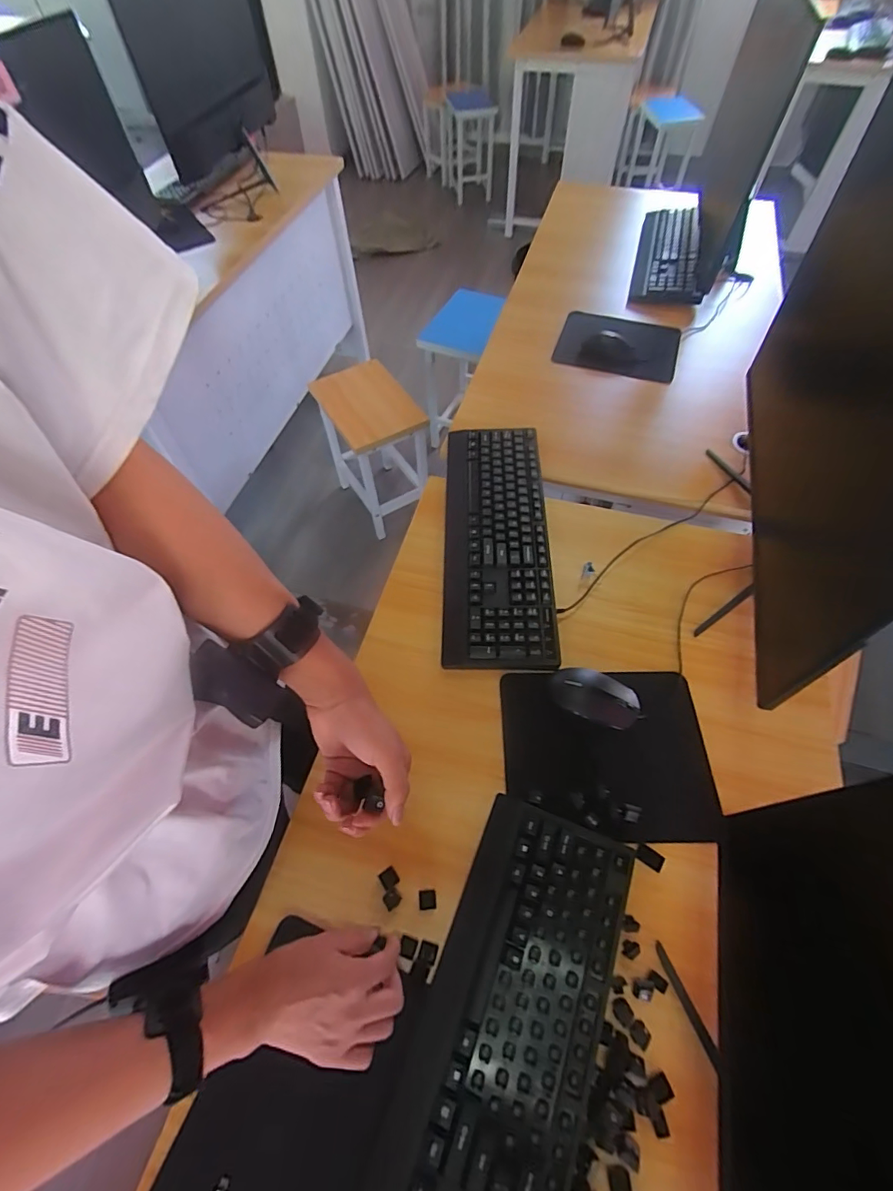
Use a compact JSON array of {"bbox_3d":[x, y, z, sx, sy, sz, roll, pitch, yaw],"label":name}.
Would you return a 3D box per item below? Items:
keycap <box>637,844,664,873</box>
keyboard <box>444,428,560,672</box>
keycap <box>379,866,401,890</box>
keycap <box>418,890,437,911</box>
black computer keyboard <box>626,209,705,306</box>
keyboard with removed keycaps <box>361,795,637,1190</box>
[{"bbox_3d":[0.217,0.279,0.521,0.028,0.012,0.018,29,63,18],"label":"keycap"},{"bbox_3d":[0.075,-0.092,0.737,0.147,0.031,0.426,1,58,2],"label":"keyboard"},{"bbox_3d":[-0.060,0.300,0.516,0.018,0.004,0.019,-35,64,-18],"label":"keycap"},{"bbox_3d":[-0.020,0.314,0.502,0.018,0.004,0.018,-5,58,-1],"label":"keycap"},{"bbox_3d":[0.530,-0.825,1.163,0.147,0.042,0.432,5,59,23],"label":"black computer keyboard"},{"bbox_3d":[0.045,0.422,0.428,0.156,0.028,0.431,20,61,13],"label":"keyboard with removed keycaps"}]

